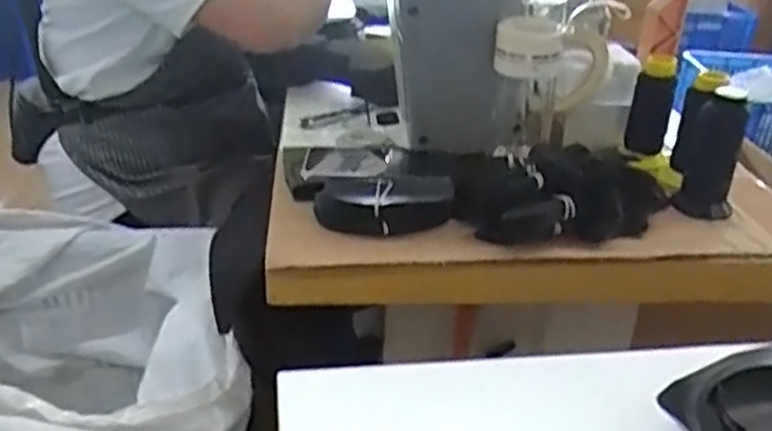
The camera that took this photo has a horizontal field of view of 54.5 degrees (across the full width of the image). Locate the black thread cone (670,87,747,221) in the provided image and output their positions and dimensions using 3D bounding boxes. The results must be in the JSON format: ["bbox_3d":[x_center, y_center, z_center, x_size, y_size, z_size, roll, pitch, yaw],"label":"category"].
[{"bbox_3d":[0.341,-0.070,0.789,0.068,0.124,0.053,15,30,20],"label":"black thread cone"}]

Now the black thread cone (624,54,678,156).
[{"bbox_3d":[0.311,-0.130,0.877,0.045,0.112,0.042,12,30,16],"label":"black thread cone"}]

